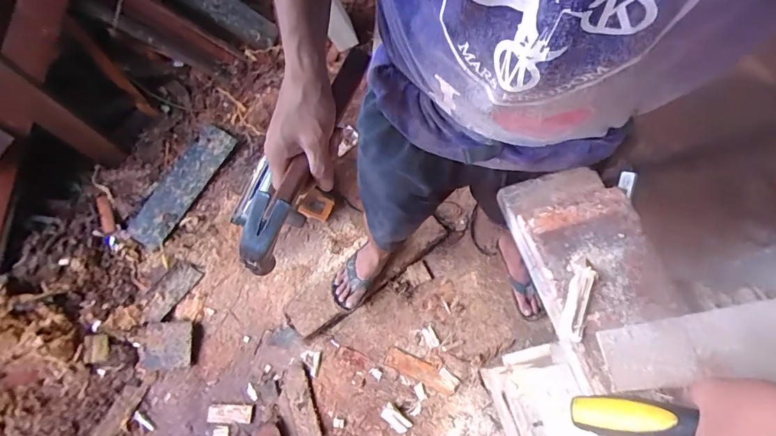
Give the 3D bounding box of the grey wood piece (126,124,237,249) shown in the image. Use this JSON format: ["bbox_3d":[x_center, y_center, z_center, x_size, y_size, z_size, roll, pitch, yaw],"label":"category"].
[{"bbox_3d":[-0.629,-0.100,1.262,0.114,0.031,0.407,31,80,0],"label":"grey wood piece"}]

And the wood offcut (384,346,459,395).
[{"bbox_3d":[0.090,0.417,1.133,0.202,0.009,0.052,23,73,9],"label":"wood offcut"}]

